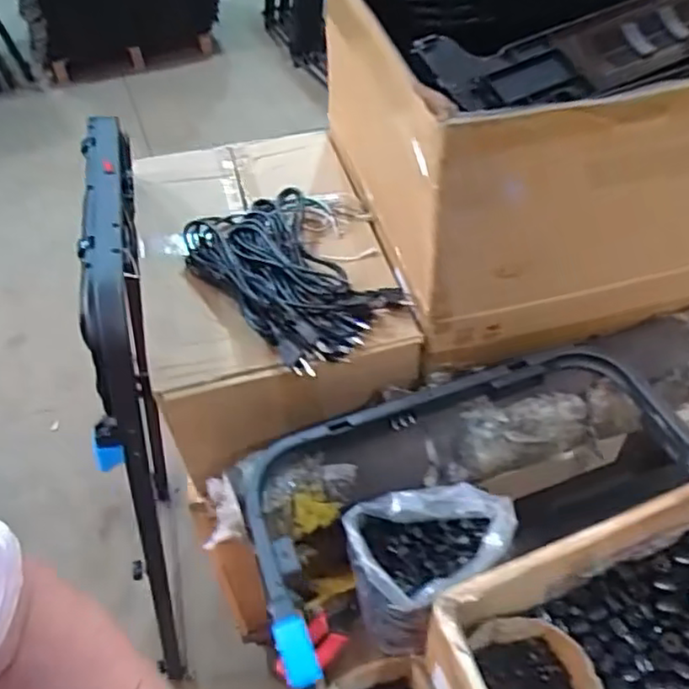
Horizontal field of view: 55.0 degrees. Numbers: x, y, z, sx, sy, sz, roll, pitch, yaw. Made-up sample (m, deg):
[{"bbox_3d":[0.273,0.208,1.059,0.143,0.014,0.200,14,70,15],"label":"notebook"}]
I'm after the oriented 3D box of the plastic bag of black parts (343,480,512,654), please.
[{"bbox_3d":[0.105,0.268,0.789,0.192,0.160,0.136,-12,47,-7],"label":"plastic bag of black parts"}]

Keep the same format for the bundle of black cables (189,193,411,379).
[{"bbox_3d":[-0.075,-0.108,0.917,0.203,0.050,0.352,-30,52,-22],"label":"bundle of black cables"}]

